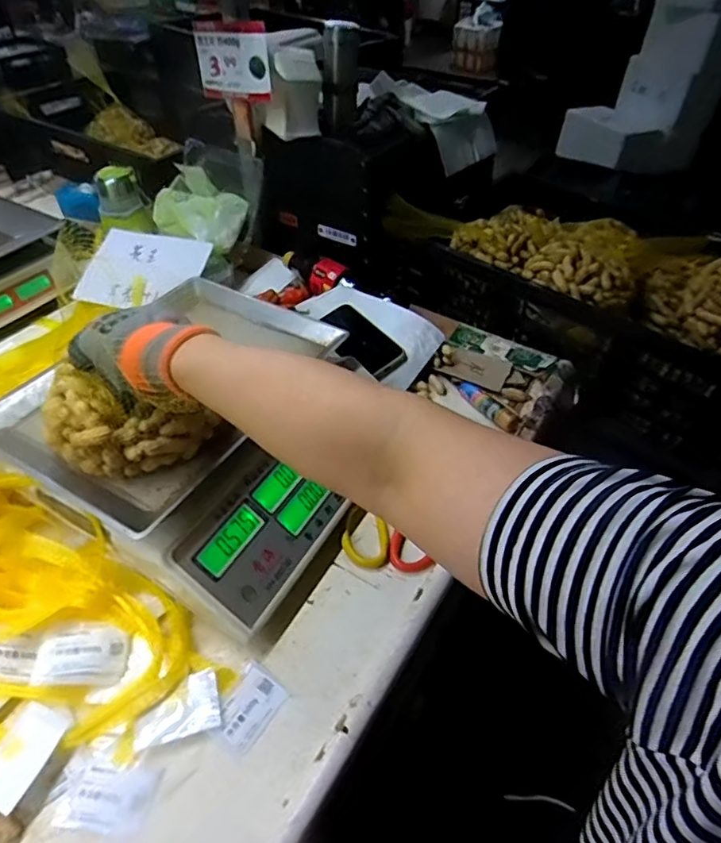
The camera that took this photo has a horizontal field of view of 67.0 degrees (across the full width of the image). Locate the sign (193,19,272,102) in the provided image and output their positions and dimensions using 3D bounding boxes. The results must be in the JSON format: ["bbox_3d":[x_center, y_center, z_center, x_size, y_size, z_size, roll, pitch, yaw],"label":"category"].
[{"bbox_3d":[-0.193,-0.542,0.820,0.144,0.102,0.007,20,47,25],"label":"sign"}]

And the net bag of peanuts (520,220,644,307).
[{"bbox_3d":[0.385,-0.274,0.907,0.169,0.065,0.250,26,49,21],"label":"net bag of peanuts"}]

